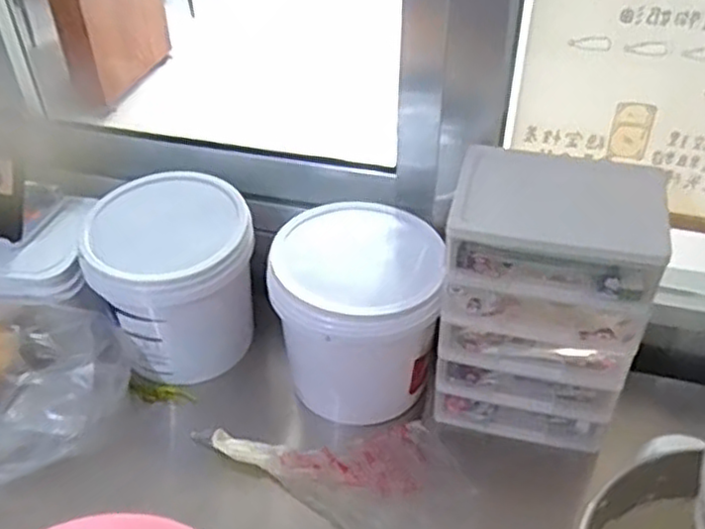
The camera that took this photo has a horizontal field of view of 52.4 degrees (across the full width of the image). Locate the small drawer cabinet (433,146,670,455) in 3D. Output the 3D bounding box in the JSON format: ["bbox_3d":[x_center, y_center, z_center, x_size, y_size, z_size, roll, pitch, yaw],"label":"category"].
[{"bbox_3d":[0.201,0.037,0.778,0.200,0.320,0.143,10,43,12],"label":"small drawer cabinet"}]

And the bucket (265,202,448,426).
[{"bbox_3d":[-0.005,0.062,0.852,0.170,0.204,0.178,-7,42,-7],"label":"bucket"}]

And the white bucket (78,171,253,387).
[{"bbox_3d":[-0.220,0.021,0.901,0.187,0.196,0.174,-1,42,0],"label":"white bucket"}]

